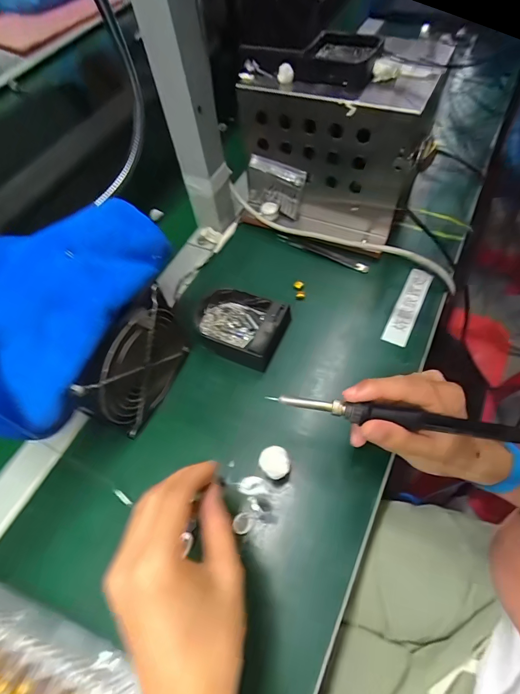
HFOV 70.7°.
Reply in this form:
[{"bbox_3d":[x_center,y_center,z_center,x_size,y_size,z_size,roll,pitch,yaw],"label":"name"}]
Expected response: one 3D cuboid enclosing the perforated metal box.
[{"bbox_3d":[0.085,-0.252,0.438,0.198,0.189,0.117,20,62,16],"label":"perforated metal box"}]

